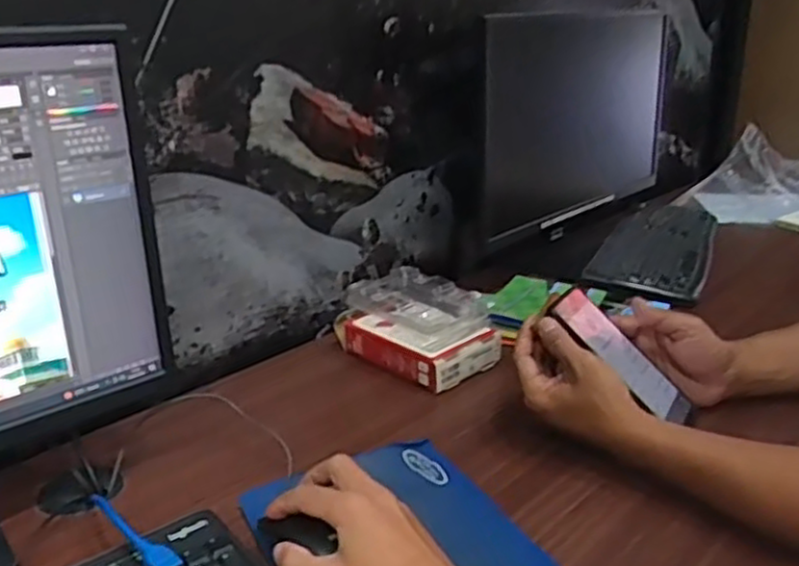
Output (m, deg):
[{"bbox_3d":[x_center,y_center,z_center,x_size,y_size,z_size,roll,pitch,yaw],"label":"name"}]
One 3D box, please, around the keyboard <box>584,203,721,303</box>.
[{"bbox_3d":[0.400,-0.063,1.130,0.138,0.035,0.425,10,23,24],"label":"keyboard"}]

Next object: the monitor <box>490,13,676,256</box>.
[{"bbox_3d":[0.275,-0.248,1.151,0.383,0.320,0.053,-13,24,-30],"label":"monitor"}]

